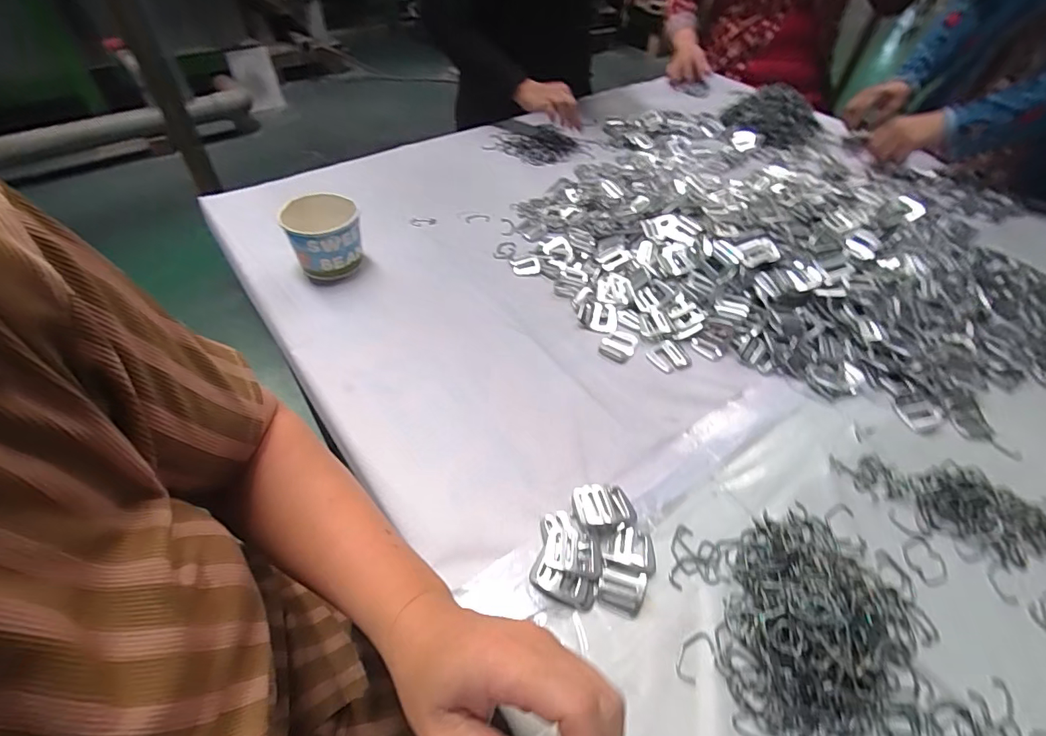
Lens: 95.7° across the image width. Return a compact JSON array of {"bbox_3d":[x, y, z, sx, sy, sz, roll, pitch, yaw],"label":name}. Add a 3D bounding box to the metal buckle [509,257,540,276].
[{"bbox_3d":[0.004,-0.139,0.645,0.038,0.007,0.028,-7,50,-8],"label":"metal buckle"}]

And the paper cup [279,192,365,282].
[{"bbox_3d":[-0.251,-0.167,0.609,0.085,0.084,0.086,1,49,-1],"label":"paper cup"}]

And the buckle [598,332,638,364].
[{"bbox_3d":[0.112,-0.026,0.557,0.038,0.004,0.049,18,51,14],"label":"buckle"}]

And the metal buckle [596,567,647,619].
[{"bbox_3d":[0.078,0.175,0.373,0.035,0.004,0.034,16,51,12],"label":"metal buckle"}]

